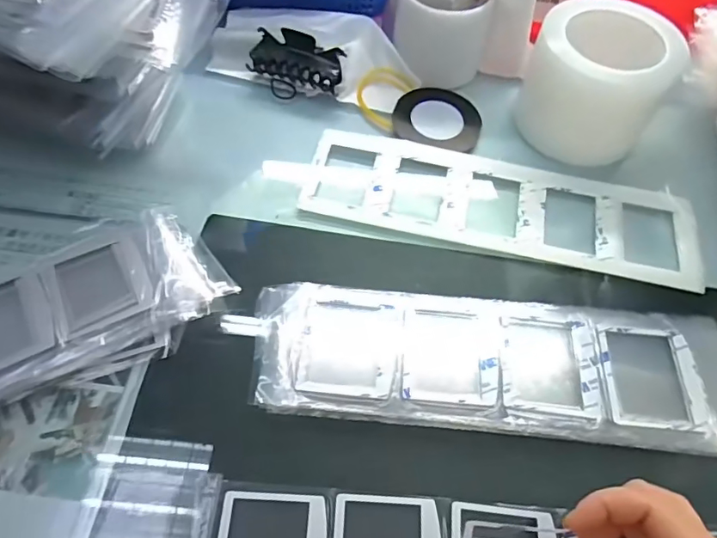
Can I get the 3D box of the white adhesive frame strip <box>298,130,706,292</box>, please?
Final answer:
[{"bbox_3d":[0.112,-0.054,0.414,0.310,0.006,0.091,12,60,6],"label":"white adhesive frame strip"}]

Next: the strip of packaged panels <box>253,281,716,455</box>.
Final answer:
[{"bbox_3d":[0.099,0.063,0.335,0.331,0.018,0.088,3,58,2],"label":"strip of packaged panels"}]

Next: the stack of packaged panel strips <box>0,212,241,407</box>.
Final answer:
[{"bbox_3d":[-0.248,0.052,0.329,0.317,0.025,0.097,-23,61,-14],"label":"stack of packaged panel strips"}]

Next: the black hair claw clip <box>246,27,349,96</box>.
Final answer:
[{"bbox_3d":[-0.057,-0.191,0.472,0.085,0.044,0.030,19,60,11],"label":"black hair claw clip"}]

